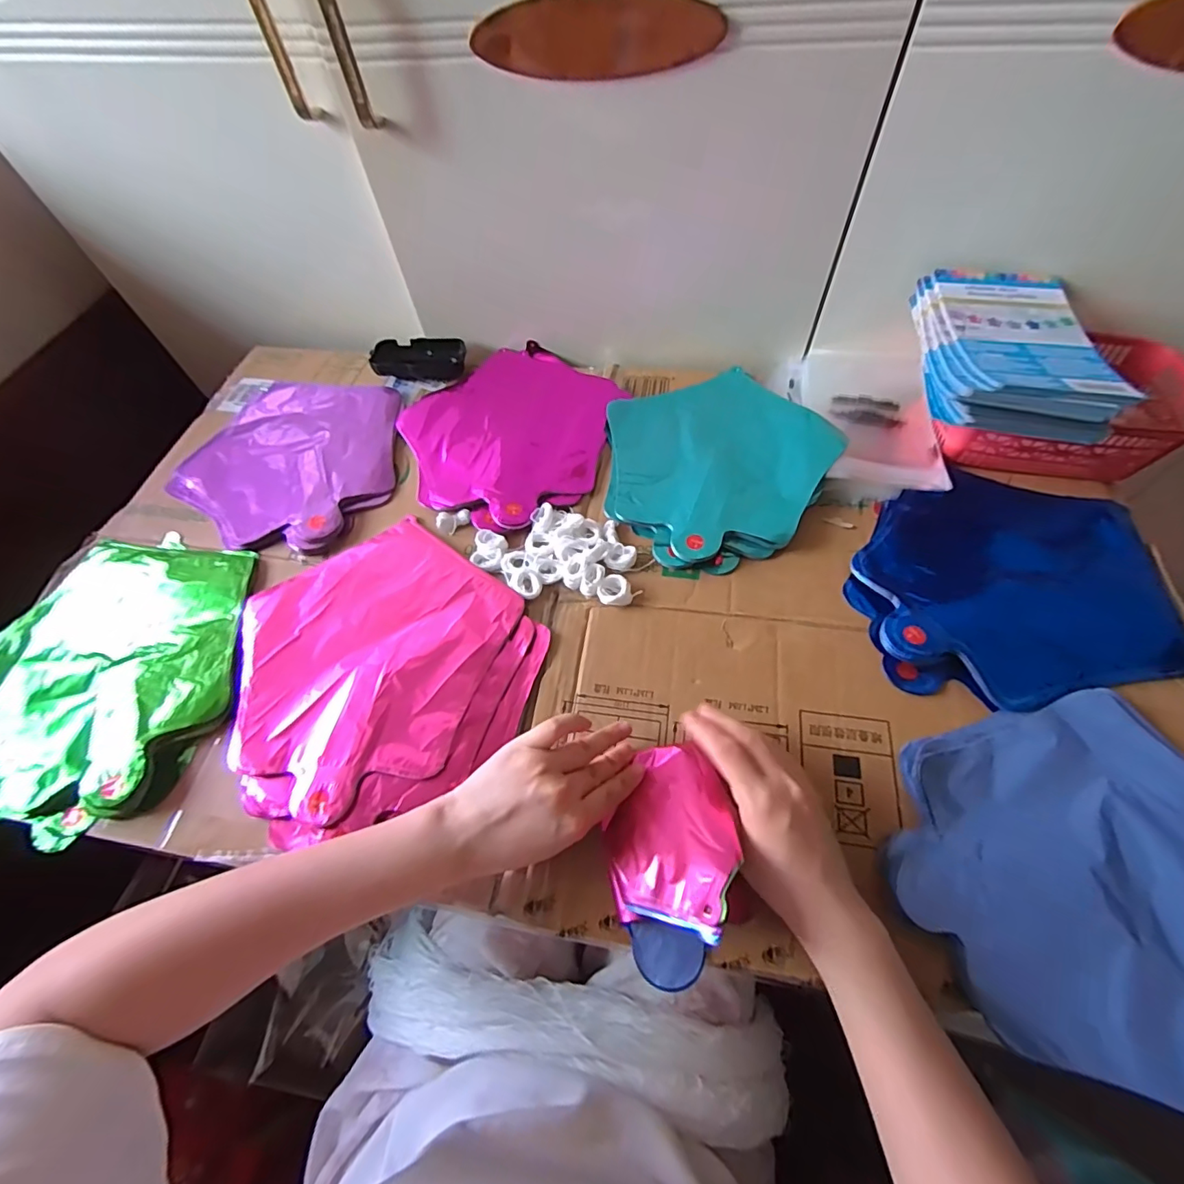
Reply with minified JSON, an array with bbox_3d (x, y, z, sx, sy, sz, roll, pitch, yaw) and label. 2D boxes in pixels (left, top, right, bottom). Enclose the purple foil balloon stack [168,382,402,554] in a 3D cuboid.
[{"bbox_3d":[-0.317,-0.144,0.553,0.230,0.013,0.227,5,60,6],"label":"purple foil balloon stack"}]

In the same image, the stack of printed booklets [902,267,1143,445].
[{"bbox_3d":[0.357,-0.214,0.452,0.133,0.043,0.190,7,60,8],"label":"stack of printed booklets"}]

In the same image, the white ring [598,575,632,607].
[{"bbox_3d":[0.020,-0.001,0.455,0.028,0.011,0.026,-1,60,3],"label":"white ring"}]

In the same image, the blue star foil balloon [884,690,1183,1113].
[{"bbox_3d":[0.325,0.179,0.328,0.228,0.018,0.237,-38,65,-17],"label":"blue star foil balloon"}]

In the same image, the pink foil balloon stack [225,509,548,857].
[{"bbox_3d":[-0.180,0.057,0.429,0.235,0.013,0.244,-42,66,-19],"label":"pink foil balloon stack"}]

